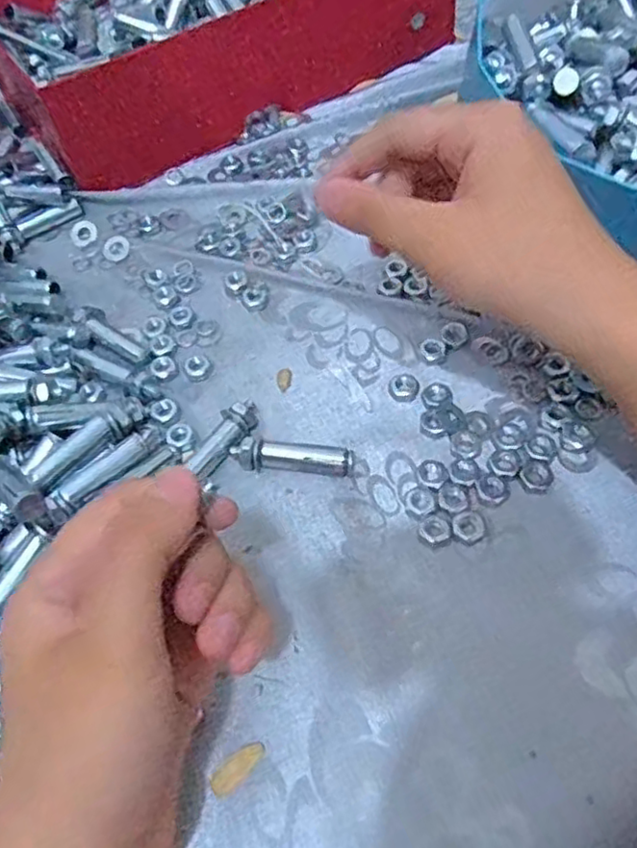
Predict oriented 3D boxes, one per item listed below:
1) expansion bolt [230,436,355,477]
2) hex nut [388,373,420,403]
[{"bbox_3d":[-0.011,0.015,0.298,0.054,0.012,0.012,0,57,5],"label":"expansion bolt"},{"bbox_3d":[0.041,-0.018,0.319,0.014,0.005,0.016,4,57,7],"label":"hex nut"}]

